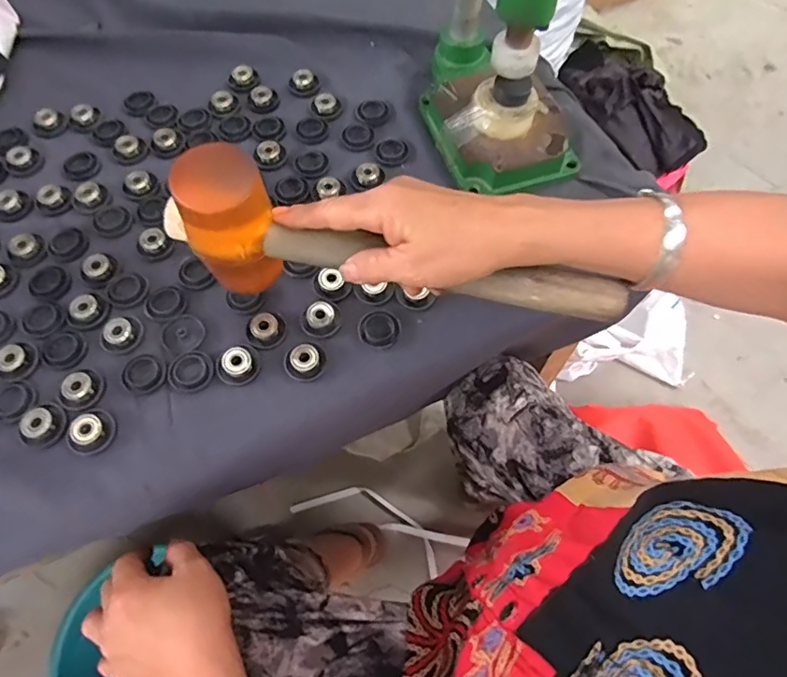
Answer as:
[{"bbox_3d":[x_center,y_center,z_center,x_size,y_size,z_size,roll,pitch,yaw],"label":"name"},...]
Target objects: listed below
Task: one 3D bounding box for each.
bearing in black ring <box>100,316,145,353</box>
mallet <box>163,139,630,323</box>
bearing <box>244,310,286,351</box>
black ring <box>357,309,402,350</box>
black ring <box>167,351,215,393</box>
[{"bbox_3d":[-0.217,-0.004,0.416,0.029,0.009,0.033,37,69,16],"label":"bearing in black ring"},{"bbox_3d":[0.004,-0.050,0.340,0.289,0.071,0.050,13,64,0],"label":"mallet"},{"bbox_3d":[-0.102,-0.008,0.417,0.029,0.010,0.029,0,64,0],"label":"bearing"},{"bbox_3d":[-0.011,-0.008,0.423,0.033,0.004,0.032,2,78,-8],"label":"black ring"},{"bbox_3d":[-0.157,0.025,0.403,0.034,0.004,0.028,-16,65,-8],"label":"black ring"}]

